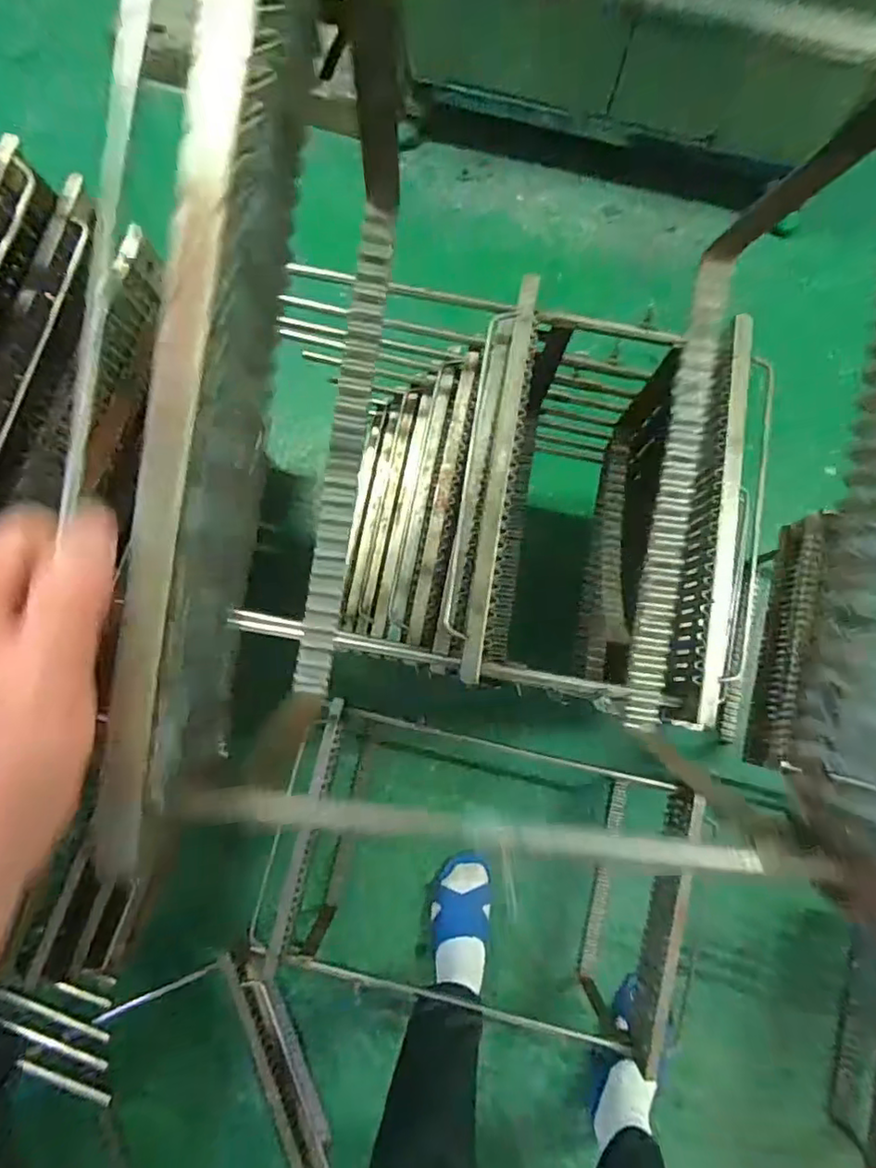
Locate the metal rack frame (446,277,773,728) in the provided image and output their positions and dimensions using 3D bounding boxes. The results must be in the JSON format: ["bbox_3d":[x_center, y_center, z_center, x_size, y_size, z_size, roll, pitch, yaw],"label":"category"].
[{"bbox_3d":[0.174,-0.069,0.737,0.312,0.336,0.411,13,82,4],"label":"metal rack frame"}]

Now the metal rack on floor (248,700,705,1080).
[{"bbox_3d":[0.052,0.475,0.987,0.608,0.263,0.445,12,82,4],"label":"metal rack on floor"}]

